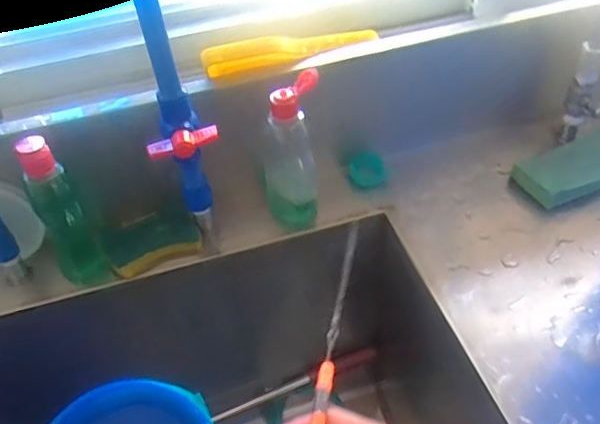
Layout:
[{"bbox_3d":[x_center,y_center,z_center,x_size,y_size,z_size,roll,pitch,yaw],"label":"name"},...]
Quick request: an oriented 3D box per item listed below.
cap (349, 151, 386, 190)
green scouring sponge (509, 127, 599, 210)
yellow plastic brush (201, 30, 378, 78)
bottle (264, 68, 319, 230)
[{"bbox_3d":[0.080,-0.053,0.717,0.042,0.018,0.047,-1,45,4],"label":"cap"},{"bbox_3d":[0.328,-0.053,0.698,0.151,0.039,0.073,-20,47,-15],"label":"green scouring sponge"},{"bbox_3d":[-0.008,-0.173,0.628,0.188,0.031,0.019,-15,46,-11],"label":"yellow plastic brush"},{"bbox_3d":[-0.010,-0.057,0.638,0.065,0.172,0.052,-10,45,-5],"label":"bottle"}]

